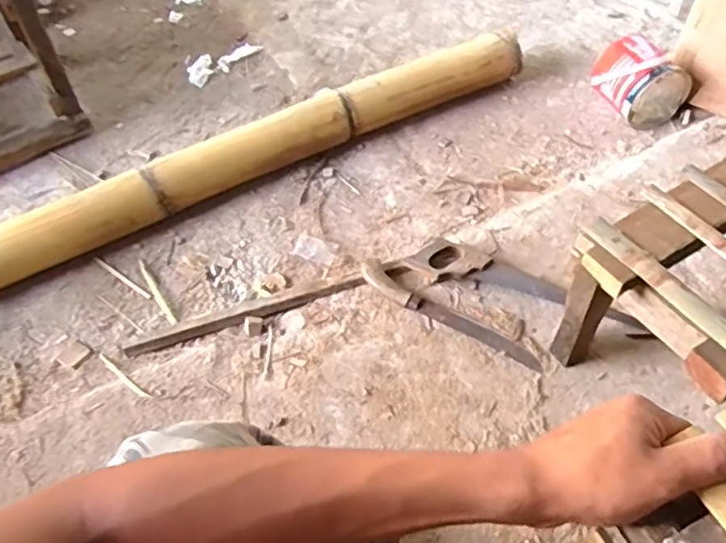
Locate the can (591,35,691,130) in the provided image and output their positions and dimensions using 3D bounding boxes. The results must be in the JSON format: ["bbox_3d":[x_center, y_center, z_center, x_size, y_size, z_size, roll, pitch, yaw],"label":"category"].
[{"bbox_3d":[0.644,-0.445,1.416,0.162,0.161,0.174,-21,55,-12],"label":"can"}]

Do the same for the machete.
[{"bbox_3d":[0.152,0.075,1.064,0.352,0.048,0.040,26,59,21],"label":"machete"}]

